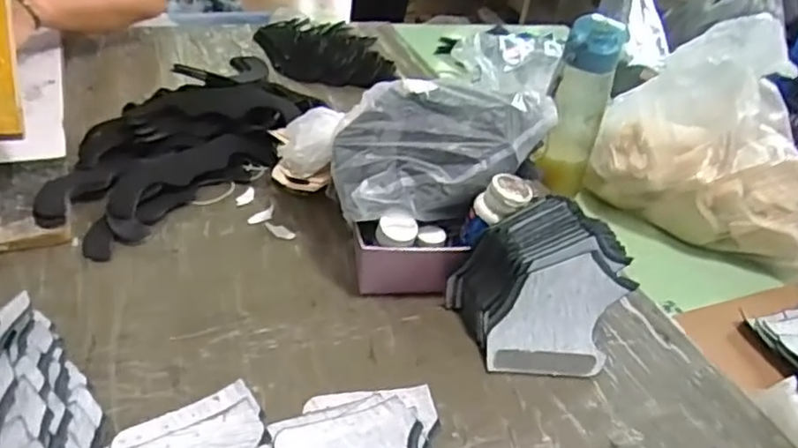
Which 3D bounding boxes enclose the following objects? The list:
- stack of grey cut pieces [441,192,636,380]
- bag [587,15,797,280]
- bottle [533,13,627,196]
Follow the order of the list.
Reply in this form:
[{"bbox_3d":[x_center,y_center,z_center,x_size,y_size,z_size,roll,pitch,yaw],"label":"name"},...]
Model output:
[{"bbox_3d":[0.138,0.058,0.595,0.140,0.112,0.117,-8,36,-20],"label":"stack of grey cut pieces"},{"bbox_3d":[0.420,-0.129,0.873,0.288,0.237,0.244,15,35,12],"label":"bag"},{"bbox_3d":[0.218,-0.141,0.810,0.064,0.214,0.063,22,37,22],"label":"bottle"}]

